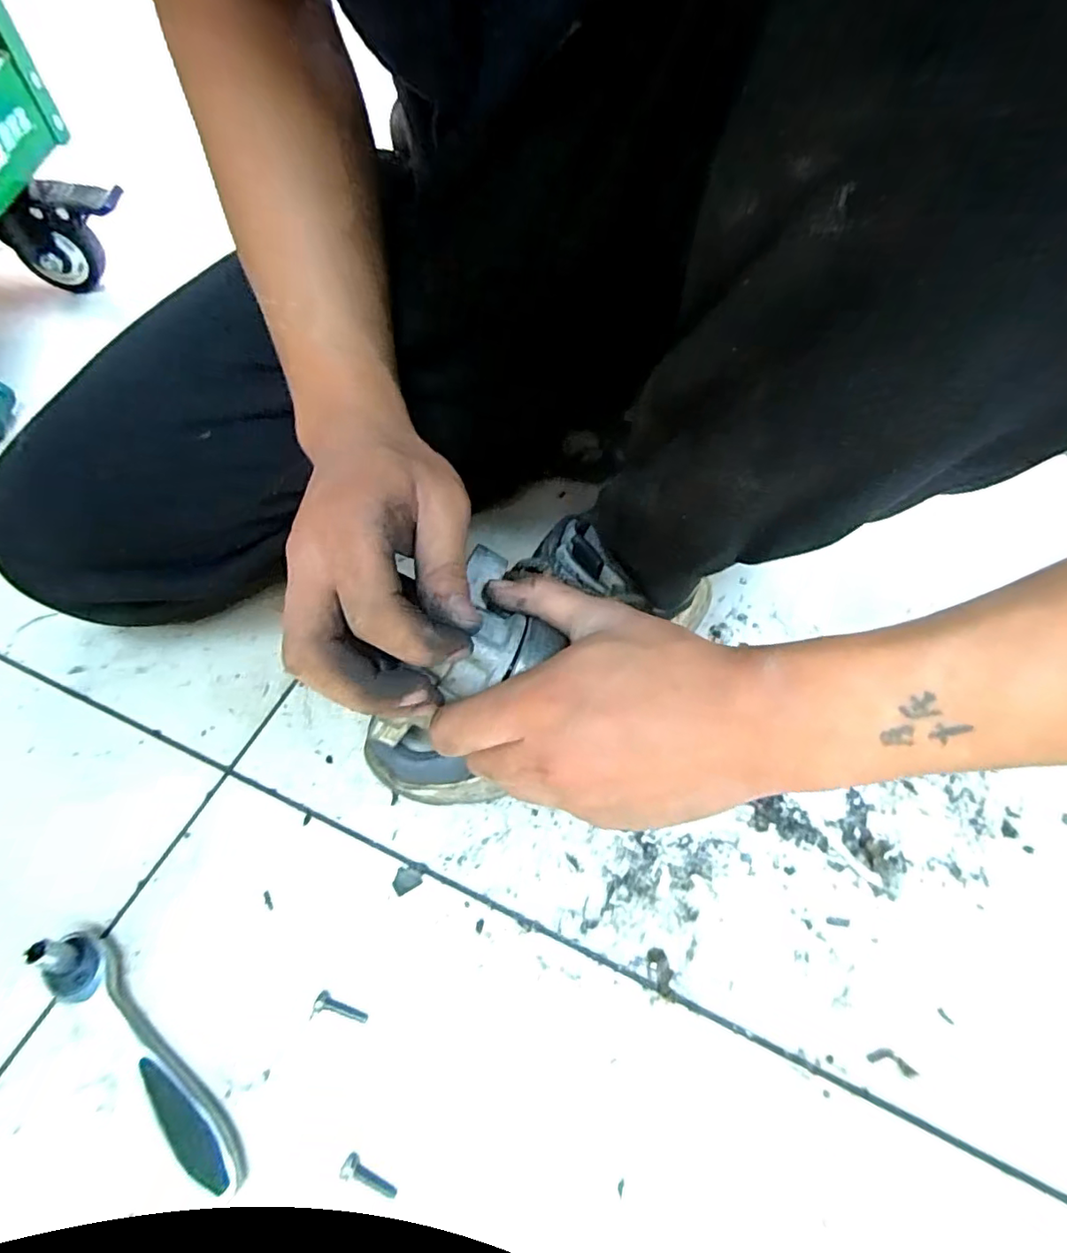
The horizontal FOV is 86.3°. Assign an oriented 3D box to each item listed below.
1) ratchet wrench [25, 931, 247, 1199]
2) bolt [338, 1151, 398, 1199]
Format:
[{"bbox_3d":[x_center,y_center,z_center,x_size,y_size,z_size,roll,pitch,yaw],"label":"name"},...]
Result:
[{"bbox_3d":[-0.188,0.205,0.272,0.145,0.026,0.023,38,63,18],"label":"ratchet wrench"},{"bbox_3d":[-0.076,0.254,0.263,0.028,0.011,0.008,18,59,7],"label":"bolt"}]

